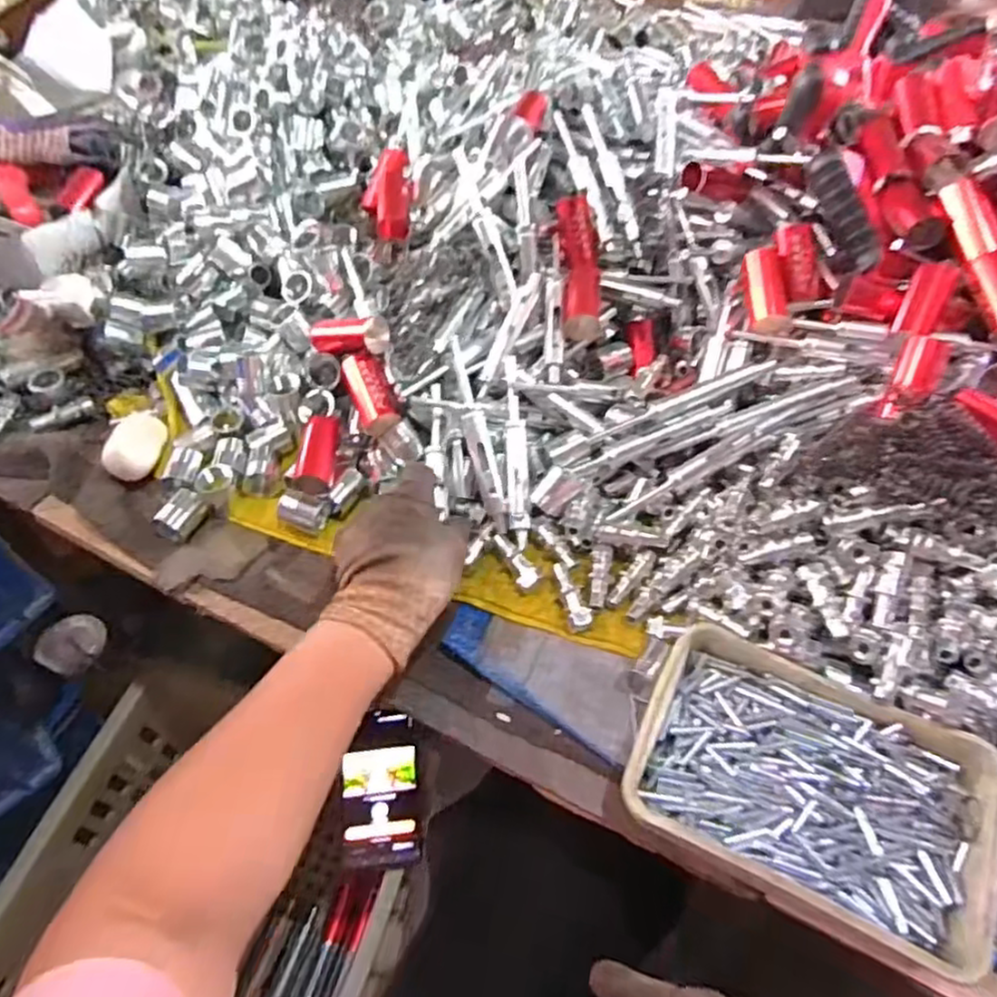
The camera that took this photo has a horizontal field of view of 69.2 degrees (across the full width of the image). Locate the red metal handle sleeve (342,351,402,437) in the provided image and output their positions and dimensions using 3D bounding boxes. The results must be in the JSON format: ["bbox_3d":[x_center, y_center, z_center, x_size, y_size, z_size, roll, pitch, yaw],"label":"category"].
[{"bbox_3d":[-0.101,-0.086,0.583,0.034,0.027,0.071,-16,71,-10],"label":"red metal handle sleeve"}]

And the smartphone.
[{"bbox_3d":[-0.117,0.288,0.716,0.073,0.012,0.140,-3,64,-9],"label":"smartphone"}]

